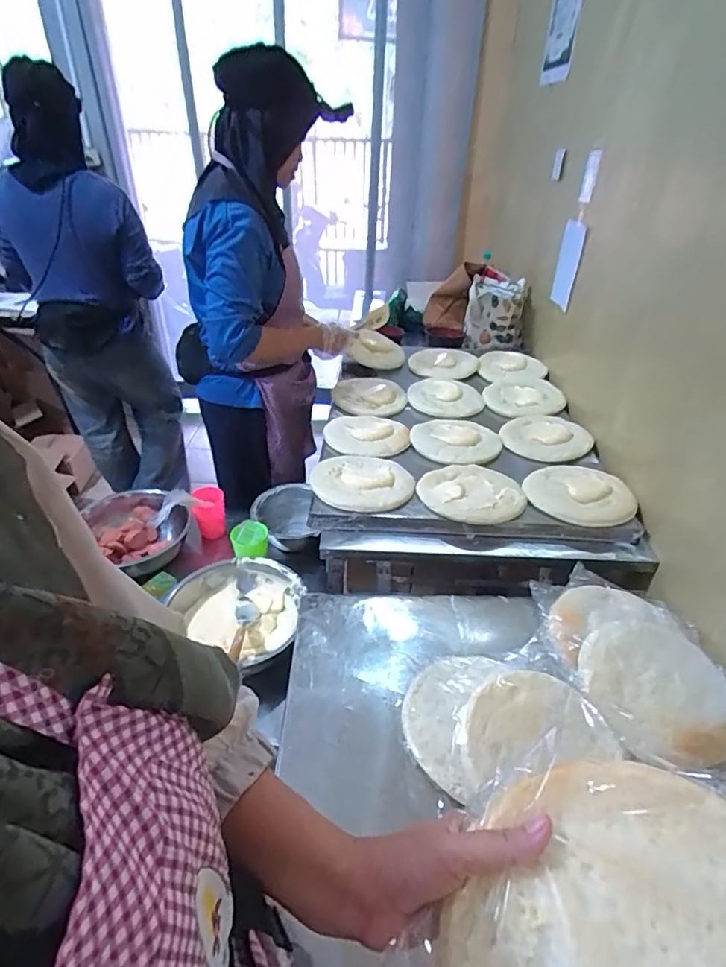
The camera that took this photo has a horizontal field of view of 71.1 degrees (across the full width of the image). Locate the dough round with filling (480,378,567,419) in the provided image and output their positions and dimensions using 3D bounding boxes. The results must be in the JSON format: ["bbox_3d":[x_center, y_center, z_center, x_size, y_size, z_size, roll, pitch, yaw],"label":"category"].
[{"bbox_3d":[0.436,-0.240,1.375,0.207,0.019,0.218,1,33,-1],"label":"dough round with filling"}]

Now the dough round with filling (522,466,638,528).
[{"bbox_3d":[0.421,0.012,0.987,0.198,0.018,0.192,1,33,-1],"label":"dough round with filling"}]

